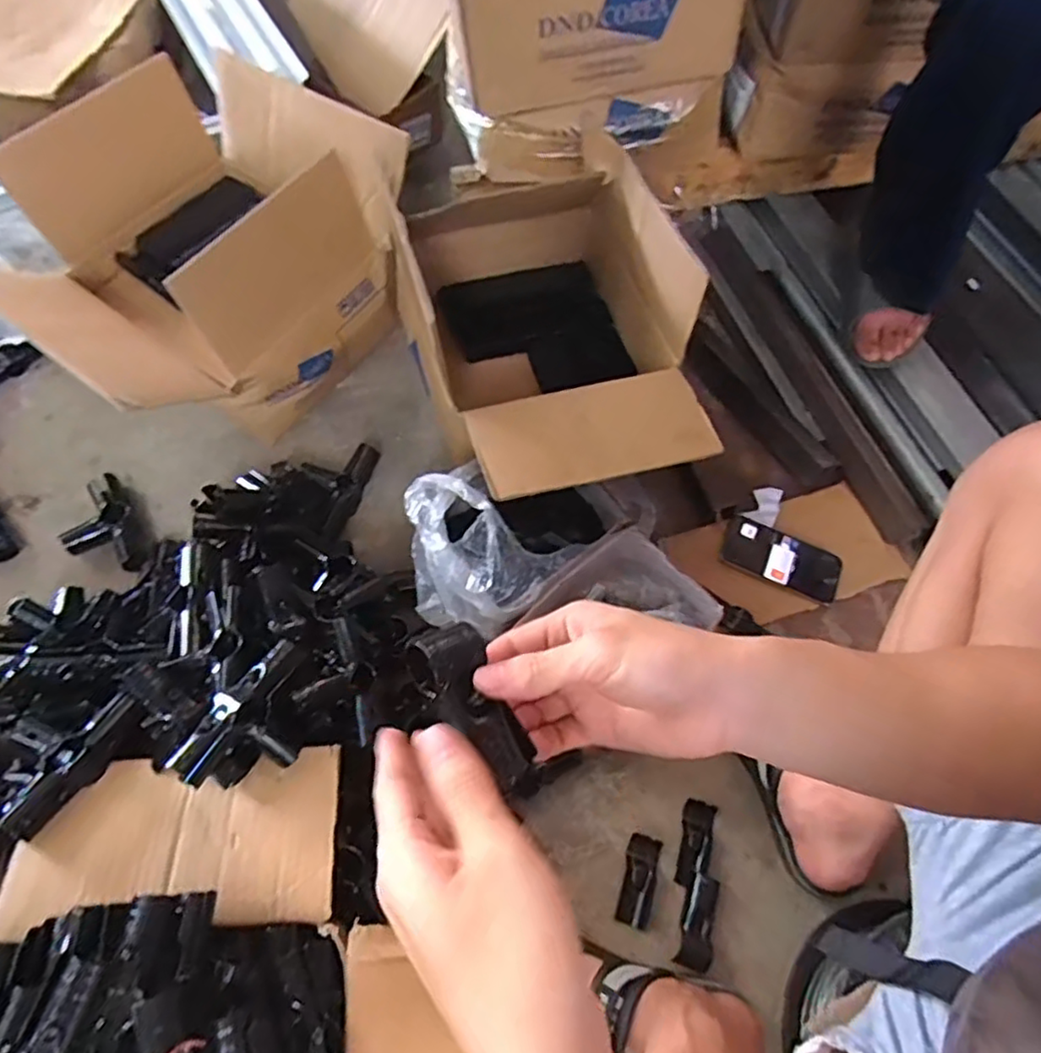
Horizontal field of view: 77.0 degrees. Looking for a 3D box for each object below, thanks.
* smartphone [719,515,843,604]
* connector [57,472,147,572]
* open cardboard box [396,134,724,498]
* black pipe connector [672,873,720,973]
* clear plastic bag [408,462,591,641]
[{"bbox_3d":[0.323,0.037,0.809,0.141,0.011,0.070,25,72,10],"label":"smartphone"},{"bbox_3d":[-0.512,-0.001,0.796,0.076,0.034,0.137,-26,67,-15],"label":"connector"},{"bbox_3d":[0.035,-0.258,0.819,0.268,0.229,0.494,-13,64,-9],"label":"open cardboard box"},{"bbox_3d":[0.173,0.380,0.629,0.030,0.023,0.080,20,64,8],"label":"black pipe connector"},{"bbox_3d":[-0.058,0.032,0.727,0.188,0.117,0.143,41,69,17],"label":"clear plastic bag"}]

